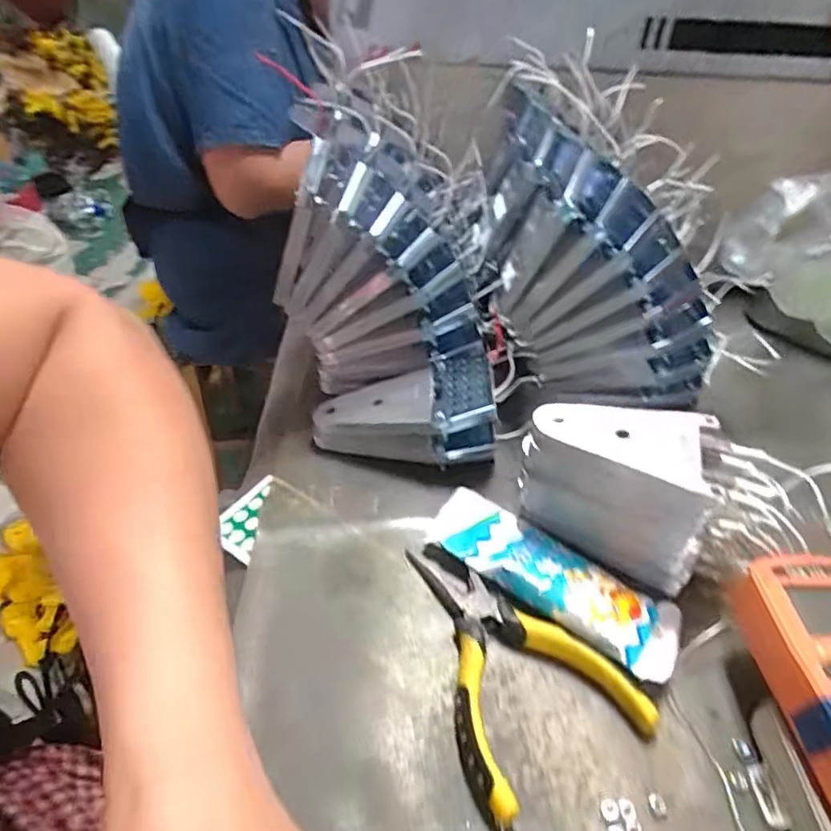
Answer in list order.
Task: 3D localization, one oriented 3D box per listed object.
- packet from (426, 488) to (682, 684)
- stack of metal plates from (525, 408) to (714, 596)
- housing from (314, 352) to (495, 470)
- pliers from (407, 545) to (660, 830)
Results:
[{"bbox_3d":[0.079,0.092,0.349,0.154,0.011,0.053,26,50,28],"label":"packet"},{"bbox_3d":[0.118,0.040,0.355,0.102,0.078,0.064,12,42,12],"label":"stack of metal plates"},{"bbox_3d":[-0.010,-0.006,0.439,0.130,0.052,0.082,0,41,-2],"label":"housing"},{"bbox_3d":[0.042,0.123,0.315,0.096,0.015,0.143,-24,46,-21],"label":"pliers"}]

